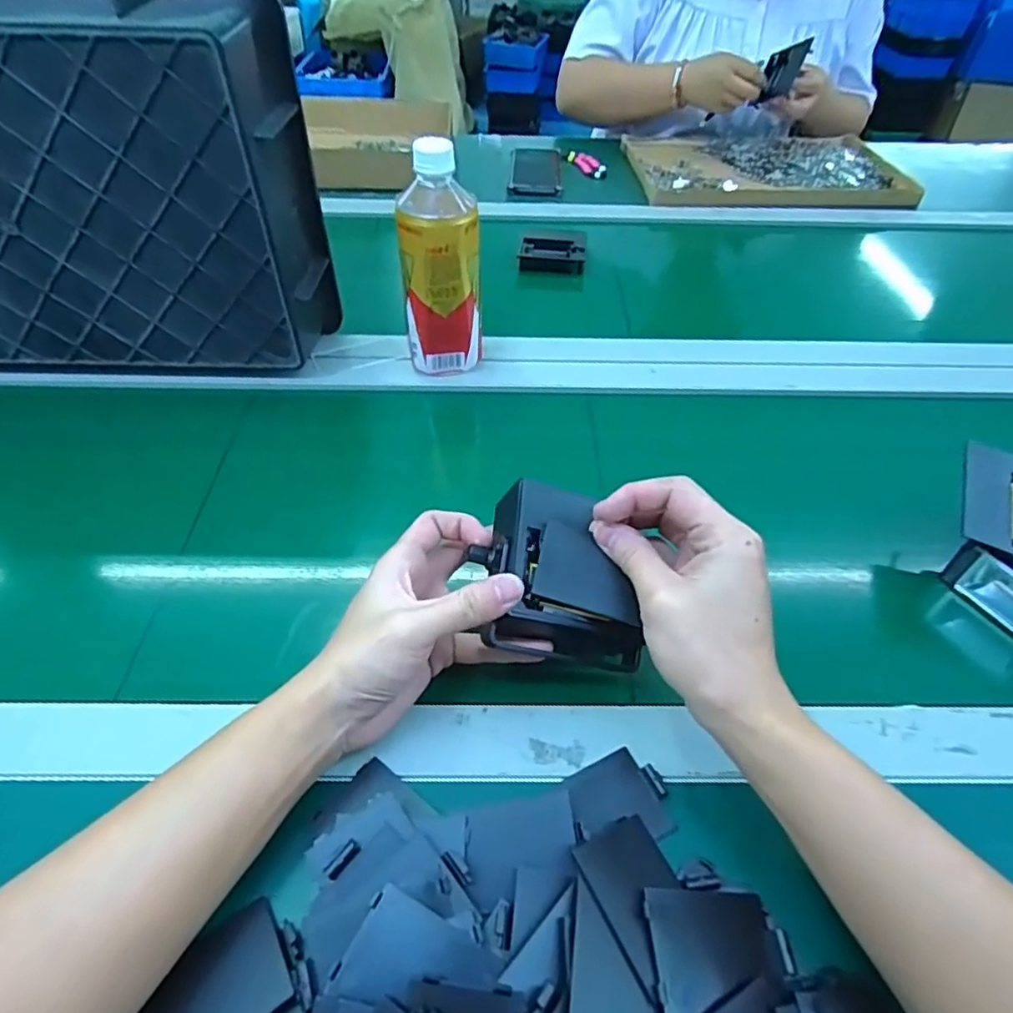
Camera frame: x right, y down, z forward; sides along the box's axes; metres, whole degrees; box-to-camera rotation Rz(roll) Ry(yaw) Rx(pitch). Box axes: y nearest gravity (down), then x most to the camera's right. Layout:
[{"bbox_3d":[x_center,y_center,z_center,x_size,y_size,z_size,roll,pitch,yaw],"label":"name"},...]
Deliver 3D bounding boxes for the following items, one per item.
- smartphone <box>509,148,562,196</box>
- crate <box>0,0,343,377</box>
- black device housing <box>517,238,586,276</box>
[{"bbox_3d":[0.044,-0.510,0.936,0.075,0.013,0.171,3,47,1],"label":"smartphone"},{"bbox_3d":[-0.363,-0.240,0.481,0.409,0.256,0.098,0,47,-2],"label":"crate"},{"bbox_3d":[0.055,-0.298,0.735,0.076,0.018,0.061,10,48,8],"label":"black device housing"}]

